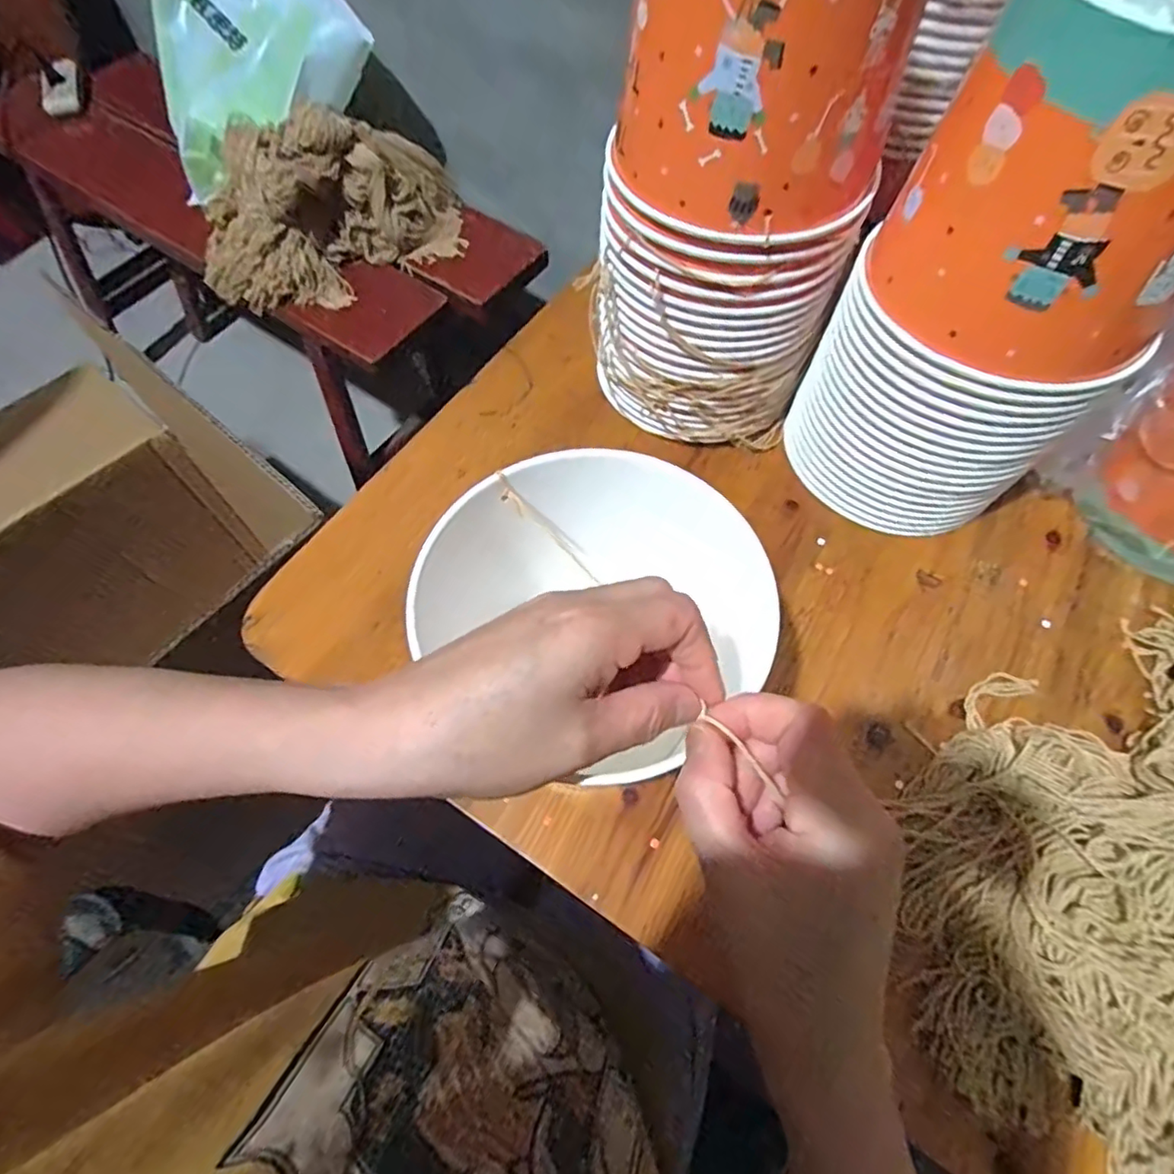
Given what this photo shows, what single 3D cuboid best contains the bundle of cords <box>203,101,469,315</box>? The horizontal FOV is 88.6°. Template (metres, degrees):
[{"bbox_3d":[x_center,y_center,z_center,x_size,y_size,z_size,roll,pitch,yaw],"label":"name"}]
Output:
[{"bbox_3d":[-0.351,-0.523,0.822,0.361,0.190,0.145,-23,66,-12],"label":"bundle of cords"}]

